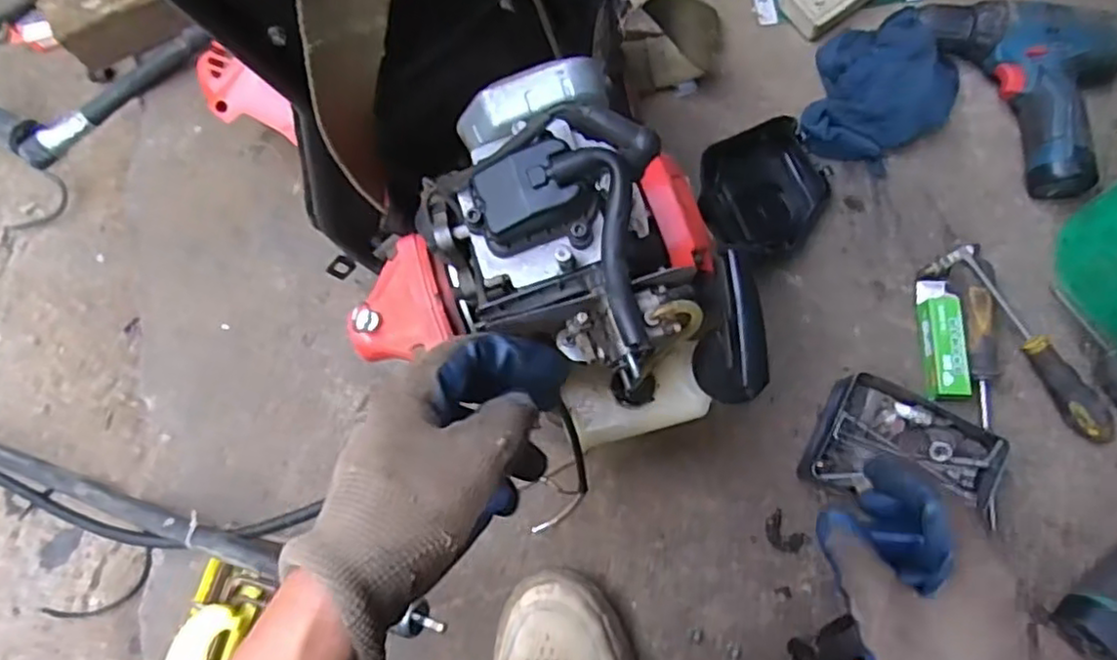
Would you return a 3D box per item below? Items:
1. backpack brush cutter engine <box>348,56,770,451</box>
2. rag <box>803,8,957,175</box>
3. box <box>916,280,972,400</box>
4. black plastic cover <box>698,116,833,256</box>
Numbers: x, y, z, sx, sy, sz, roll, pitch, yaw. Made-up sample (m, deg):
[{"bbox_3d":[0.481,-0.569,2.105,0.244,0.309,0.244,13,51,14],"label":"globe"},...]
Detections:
[{"bbox_3d":[-0.015,-0.028,0.388,0.220,0.162,0.173,-12,74,-2],"label":"backpack brush cutter engine"},{"bbox_3d":[0.303,-0.222,0.630,0.129,0.058,0.139,17,75,6],"label":"rag"},{"bbox_3d":[0.332,0.006,0.589,0.031,0.024,0.108,-2,74,1],"label":"box"},{"bbox_3d":[0.186,-0.131,0.621,0.108,0.047,0.130,35,78,10],"label":"black plastic cover"}]

